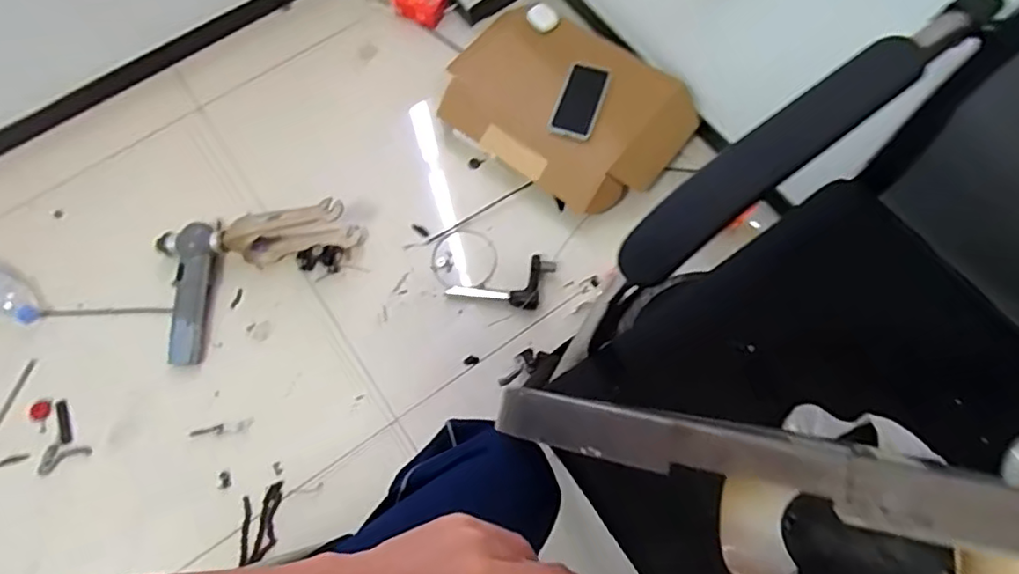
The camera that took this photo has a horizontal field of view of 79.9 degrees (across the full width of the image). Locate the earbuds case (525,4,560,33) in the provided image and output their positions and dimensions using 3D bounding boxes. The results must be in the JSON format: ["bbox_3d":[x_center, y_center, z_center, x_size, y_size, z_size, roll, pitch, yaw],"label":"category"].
[{"bbox_3d":[0.068,-0.536,1.211,0.051,0.024,0.056,-34,71,-11],"label":"earbuds case"}]

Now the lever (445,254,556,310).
[{"bbox_3d":[-0.005,0.009,1.099,0.202,0.041,0.096,-21,69,-6],"label":"lever"}]

